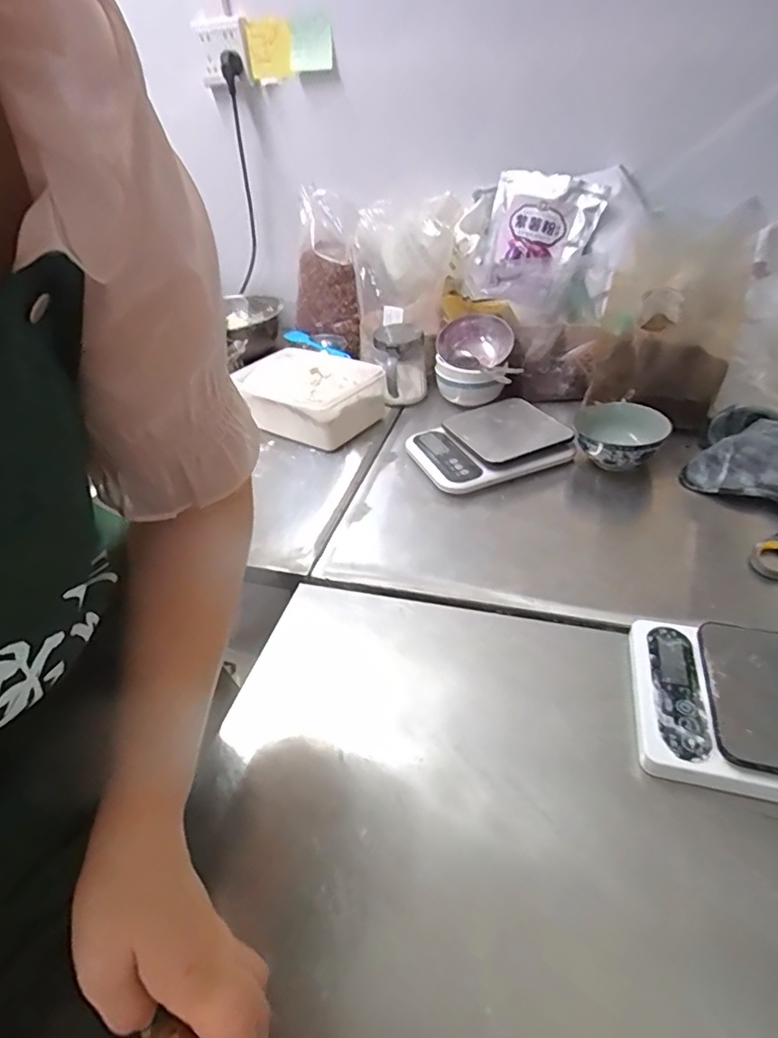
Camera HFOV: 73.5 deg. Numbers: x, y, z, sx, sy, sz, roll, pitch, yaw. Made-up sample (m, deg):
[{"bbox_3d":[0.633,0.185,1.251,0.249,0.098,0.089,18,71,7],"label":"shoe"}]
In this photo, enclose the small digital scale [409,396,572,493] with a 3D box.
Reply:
[{"bbox_3d":[0.133,-0.102,0.714,0.195,0.040,0.155,-21,40,-18],"label":"small digital scale"}]

